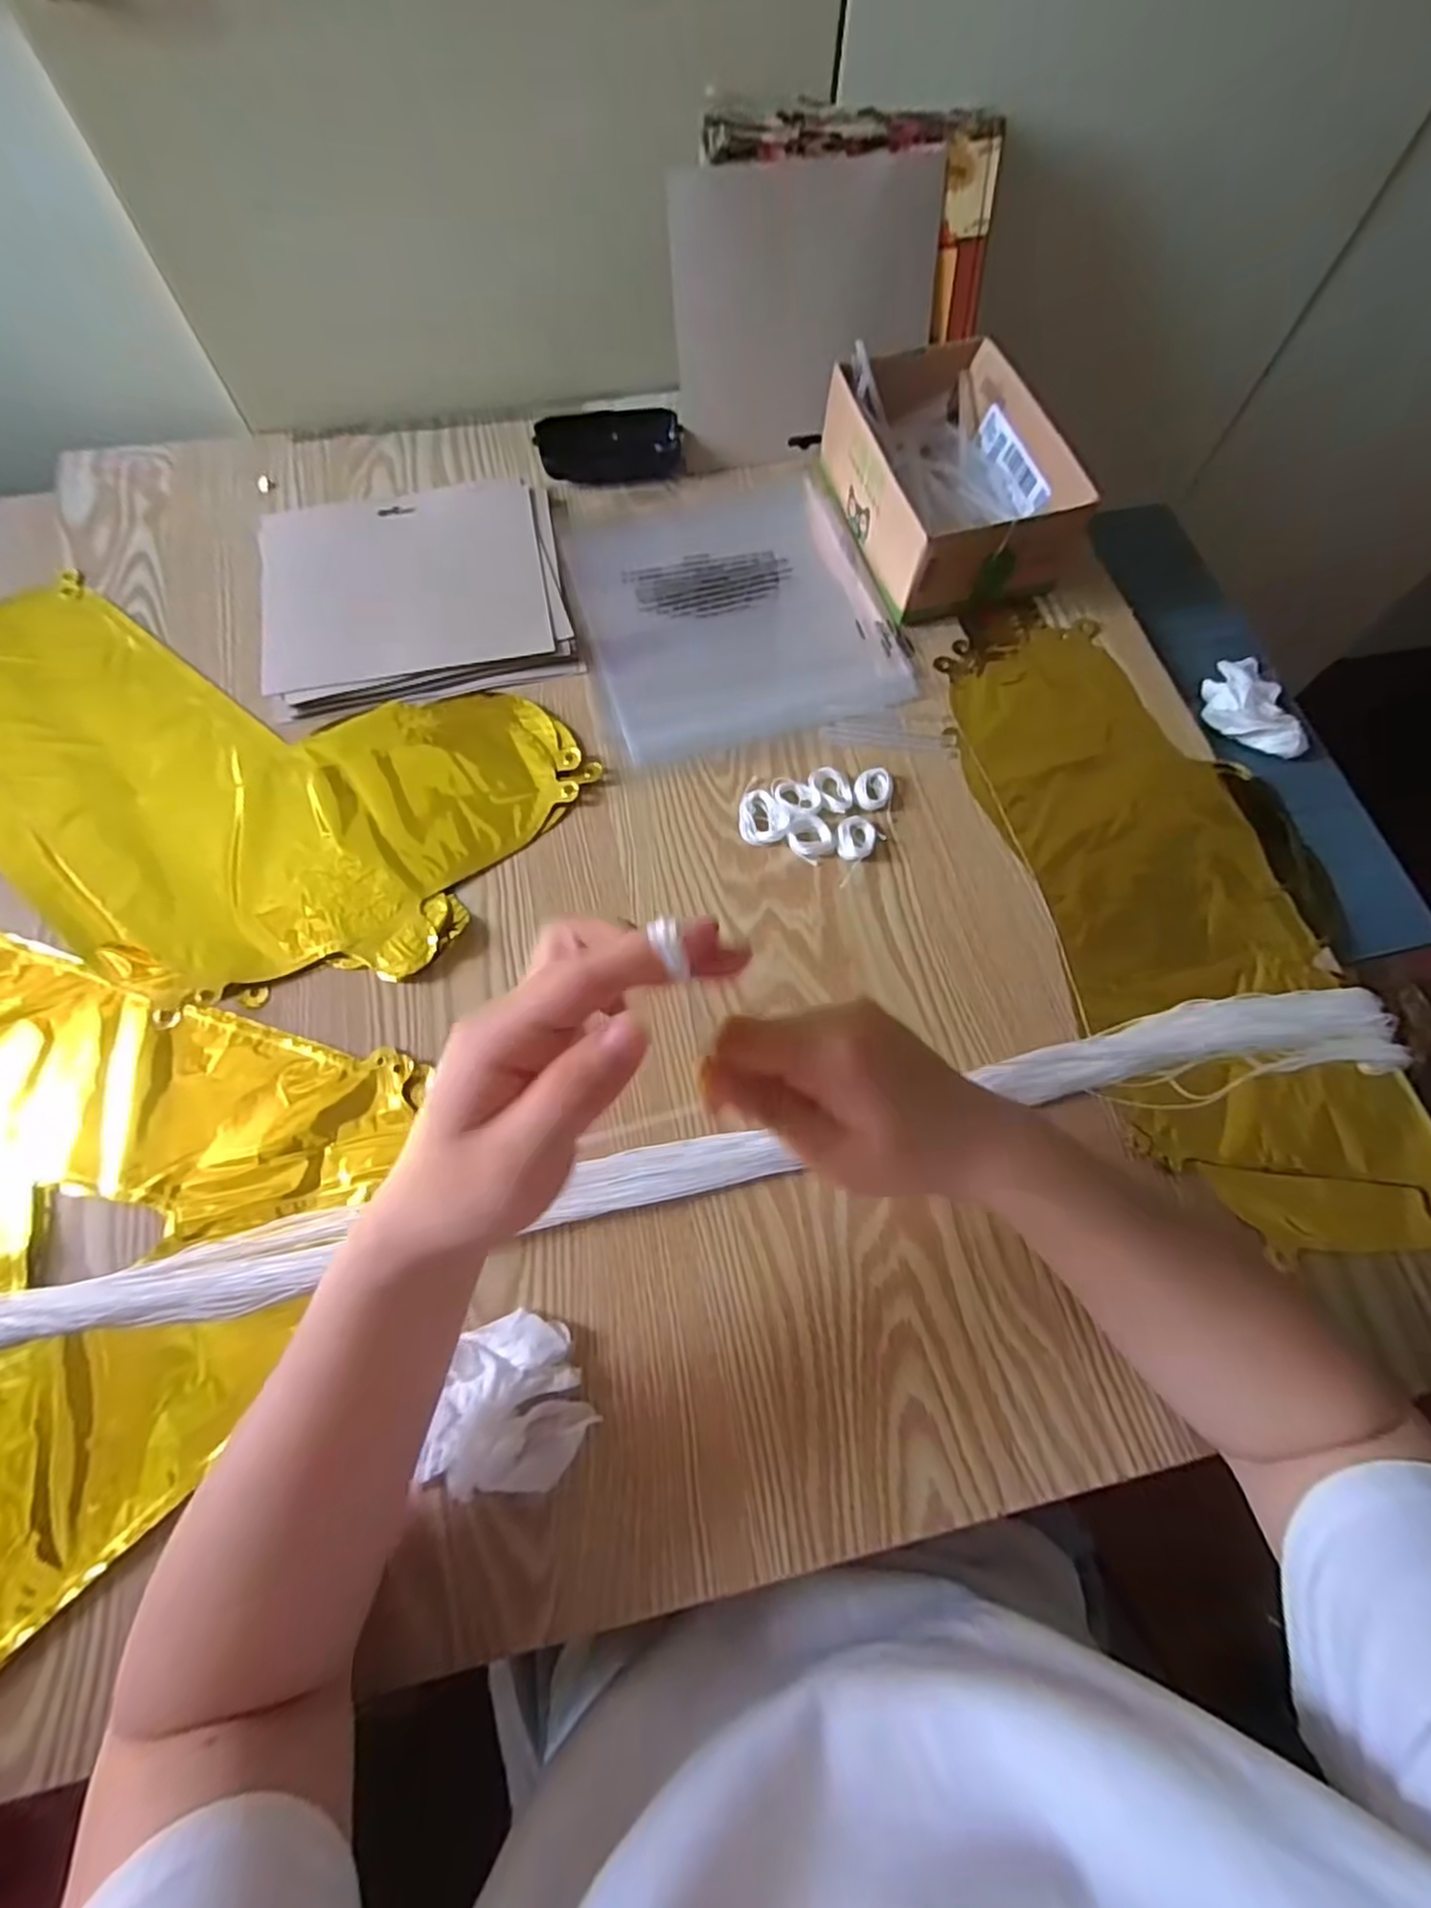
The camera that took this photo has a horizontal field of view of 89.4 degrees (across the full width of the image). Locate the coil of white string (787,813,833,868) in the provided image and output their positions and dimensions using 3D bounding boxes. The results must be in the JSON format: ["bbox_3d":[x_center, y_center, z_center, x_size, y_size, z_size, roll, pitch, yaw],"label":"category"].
[{"bbox_3d":[0.059,-0.073,0.444,0.029,0.005,0.029,0,69,-1],"label":"coil of white string"}]

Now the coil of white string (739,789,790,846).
[{"bbox_3d":[0.030,-0.085,0.450,0.030,0.008,0.038,-4,69,-3],"label":"coil of white string"}]

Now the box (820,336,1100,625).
[{"bbox_3d":[0.165,-0.346,0.521,0.133,0.063,0.202,-16,70,-7],"label":"box"}]

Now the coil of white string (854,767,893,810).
[{"bbox_3d":[0.101,-0.105,0.460,0.023,0.007,0.032,24,70,8],"label":"coil of white string"}]

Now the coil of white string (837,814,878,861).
[{"bbox_3d":[0.087,-0.071,0.445,0.023,0.007,0.030,15,69,5],"label":"coil of white string"}]

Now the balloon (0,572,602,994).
[{"bbox_3d":[-0.325,-0.109,0.448,0.437,0.016,0.230,17,69,5],"label":"balloon"}]

